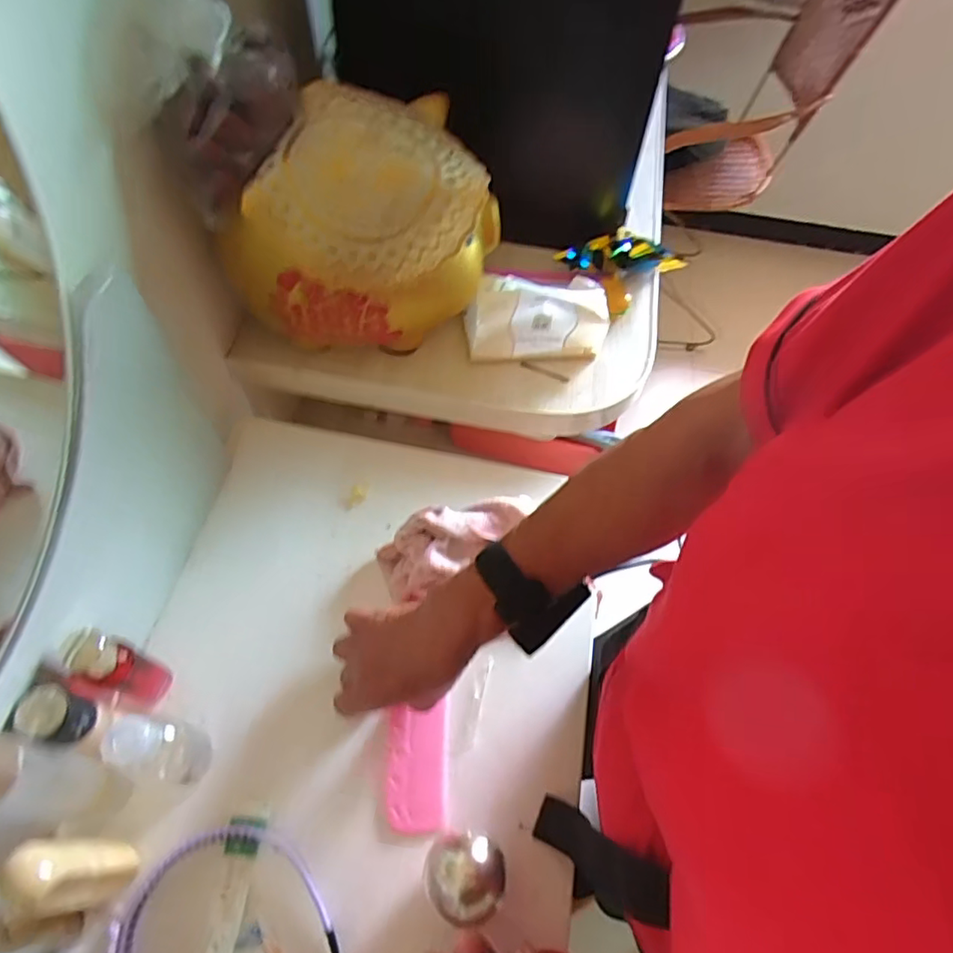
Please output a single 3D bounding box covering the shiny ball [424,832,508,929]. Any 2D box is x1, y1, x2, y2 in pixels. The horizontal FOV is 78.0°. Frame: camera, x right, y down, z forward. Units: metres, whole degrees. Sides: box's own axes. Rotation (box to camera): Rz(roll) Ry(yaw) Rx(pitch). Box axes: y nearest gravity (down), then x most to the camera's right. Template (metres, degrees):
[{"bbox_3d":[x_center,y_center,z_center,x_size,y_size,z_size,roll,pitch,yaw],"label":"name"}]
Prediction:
[{"bbox_3d":[-0.009,0.280,0.414,0.054,0.056,0.050,11,59,3],"label":"shiny ball"}]

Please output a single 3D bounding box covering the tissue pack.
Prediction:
[{"bbox_3d":[0.061,-0.173,0.630,0.143,0.076,0.070,-6,60,-7],"label":"tissue pack"}]

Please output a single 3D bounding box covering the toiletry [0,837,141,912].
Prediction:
[{"bbox_3d":[-0.249,0.249,0.371,0.034,0.111,0.035,2,59,-3],"label":"toiletry"}]

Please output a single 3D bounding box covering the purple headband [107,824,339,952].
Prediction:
[{"bbox_3d":[-0.172,0.315,0.402,0.148,0.012,0.129,20,60,9],"label":"purple headband"}]

